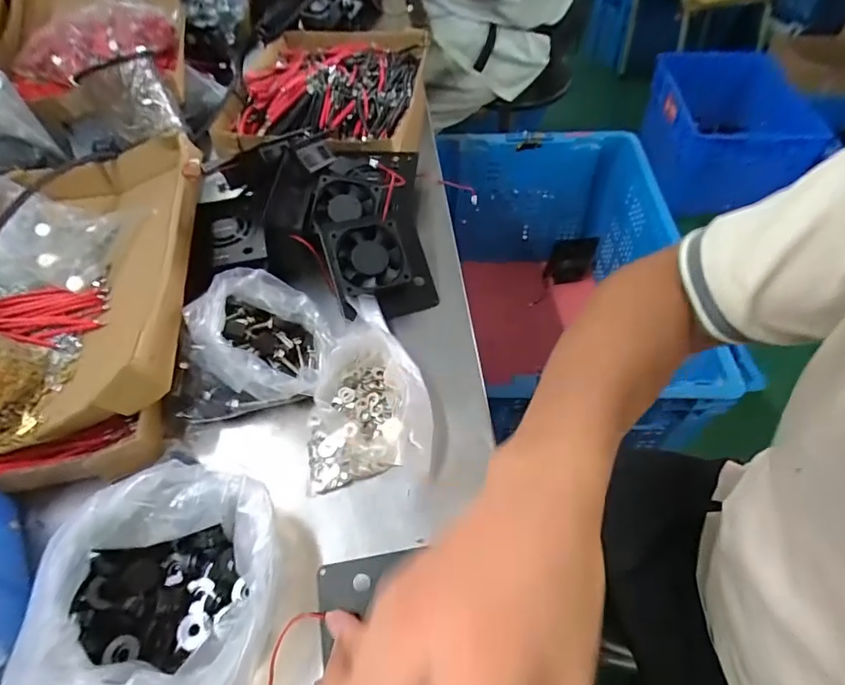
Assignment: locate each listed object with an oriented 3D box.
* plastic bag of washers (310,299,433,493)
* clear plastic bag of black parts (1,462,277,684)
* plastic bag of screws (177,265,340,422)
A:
[{"bbox_3d":[-0.044,0.029,0.382,0.090,0.044,0.150,-6,53,-1],"label":"plastic bag of washers"},{"bbox_3d":[-0.143,0.139,0.281,0.123,0.068,0.144,1,53,4],"label":"clear plastic bag of black parts"},{"bbox_3d":[-0.132,-0.002,0.389,0.117,0.064,0.105,-3,53,1],"label":"plastic bag of screws"}]

